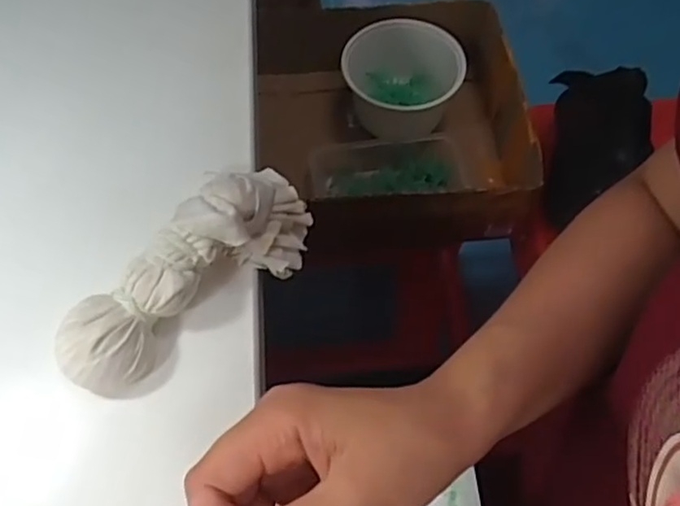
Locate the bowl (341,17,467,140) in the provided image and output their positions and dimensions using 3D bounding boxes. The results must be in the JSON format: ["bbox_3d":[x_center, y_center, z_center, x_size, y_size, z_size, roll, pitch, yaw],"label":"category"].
[{"bbox_3d":[0.068,-0.195,0.741,0.125,0.103,0.134,0,61,0],"label":"bowl"}]

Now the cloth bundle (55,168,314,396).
[{"bbox_3d":[-0.087,0.009,0.360,0.164,0.053,0.063,-39,69,-20],"label":"cloth bundle"}]

